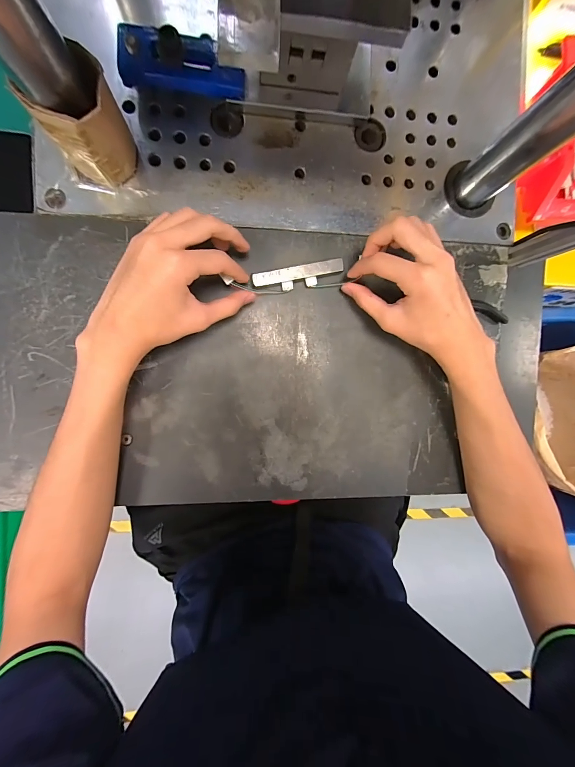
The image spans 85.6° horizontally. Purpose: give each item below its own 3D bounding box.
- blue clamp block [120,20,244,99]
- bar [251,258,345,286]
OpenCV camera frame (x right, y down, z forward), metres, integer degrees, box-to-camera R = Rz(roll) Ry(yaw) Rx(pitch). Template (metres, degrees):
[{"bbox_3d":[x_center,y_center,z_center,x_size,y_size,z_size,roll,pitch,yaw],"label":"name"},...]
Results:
[{"bbox_3d":[-0.097,-0.292,0.289,0.110,0.050,0.024,2,93,-7],"label":"blue clamp block"},{"bbox_3d":[0.011,-0.116,0.328,0.095,0.014,0.013,-12,95,-6],"label":"bar"}]

